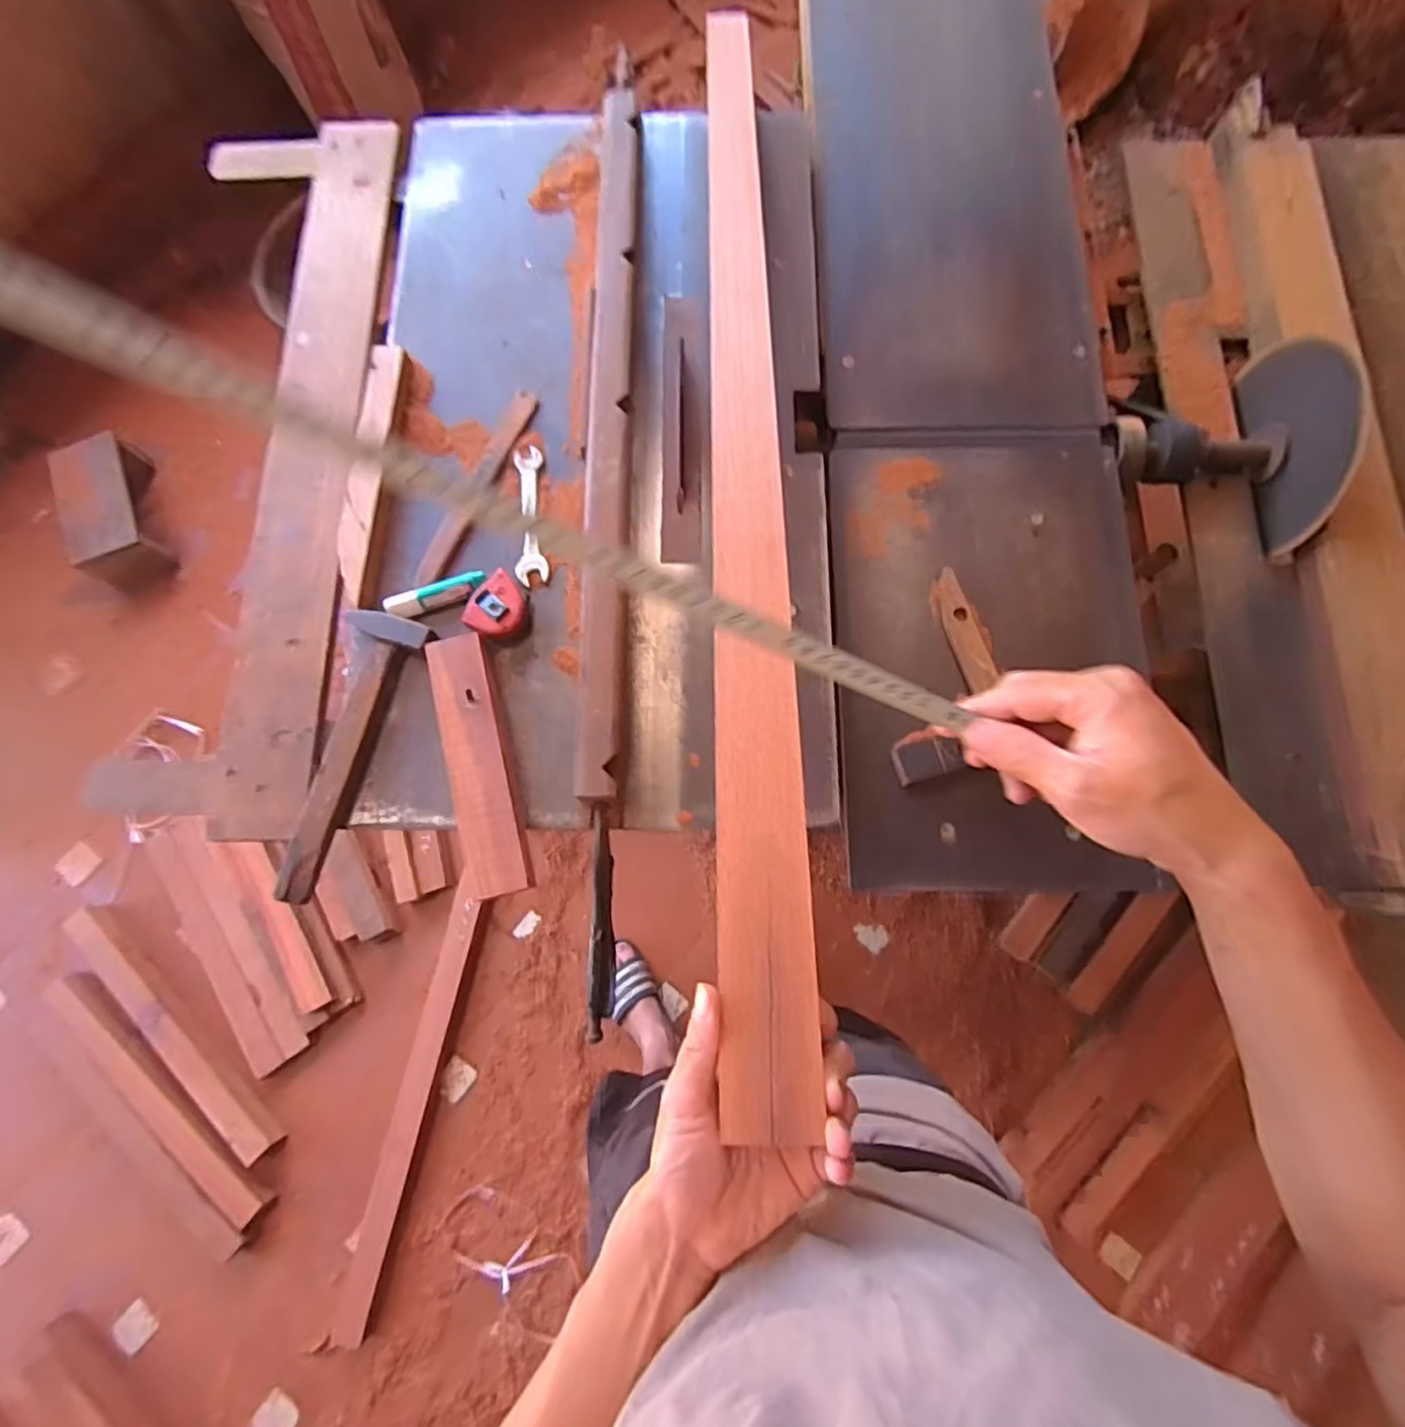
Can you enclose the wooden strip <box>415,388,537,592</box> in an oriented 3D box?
[{"bbox_3d":[-0.248,-0.254,0.756,0.031,0.016,0.250,24,79,5],"label":"wooden strip"}]

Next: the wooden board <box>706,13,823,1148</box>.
[{"bbox_3d":[0.033,-0.305,0.584,0.055,0.008,1.123,-1,63,0],"label":"wooden board"}]

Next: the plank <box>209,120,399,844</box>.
[{"bbox_3d":[-0.438,-0.313,0.767,0.108,0.026,0.895,0,78,1],"label":"plank"}]

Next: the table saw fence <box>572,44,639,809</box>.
[{"bbox_3d":[-0.101,-0.340,0.731,0.047,0.038,0.866,0,78,1],"label":"table saw fence"}]

